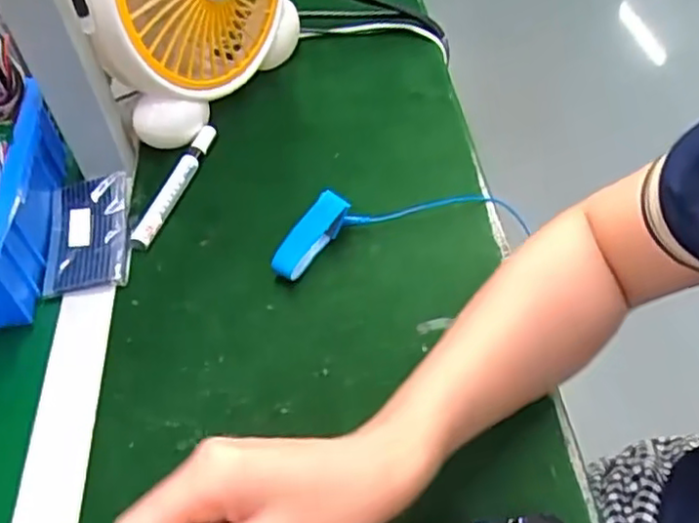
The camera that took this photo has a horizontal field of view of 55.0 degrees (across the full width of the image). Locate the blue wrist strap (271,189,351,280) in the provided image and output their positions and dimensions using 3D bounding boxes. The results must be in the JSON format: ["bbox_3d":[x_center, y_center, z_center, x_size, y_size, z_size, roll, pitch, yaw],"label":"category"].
[{"bbox_3d":[-0.027,-0.017,0.509,0.017,0.039,0.075,30,71,27],"label":"blue wrist strap"}]

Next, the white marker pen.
[{"bbox_3d":[-0.149,-0.068,0.574,0.020,0.017,0.144,10,51,13],"label":"white marker pen"}]

